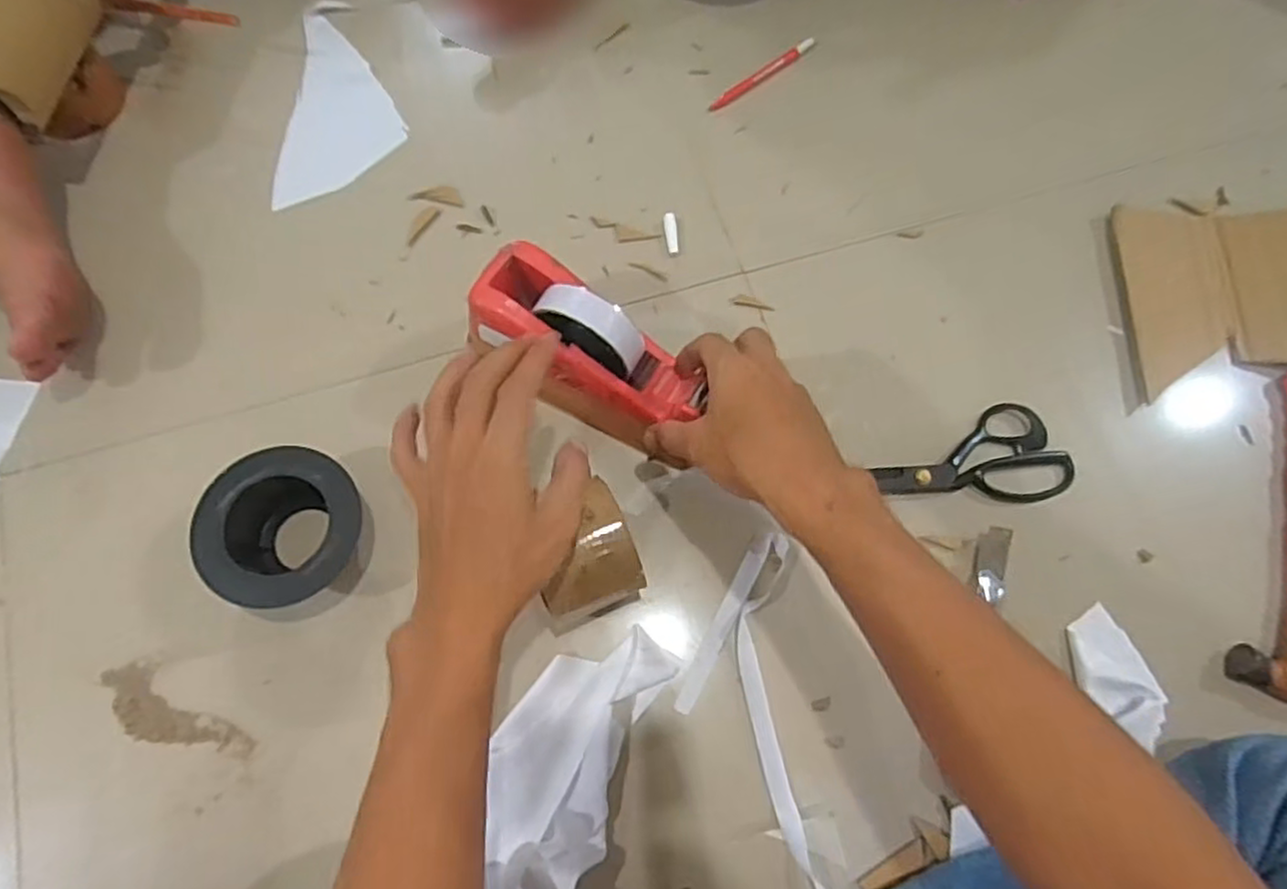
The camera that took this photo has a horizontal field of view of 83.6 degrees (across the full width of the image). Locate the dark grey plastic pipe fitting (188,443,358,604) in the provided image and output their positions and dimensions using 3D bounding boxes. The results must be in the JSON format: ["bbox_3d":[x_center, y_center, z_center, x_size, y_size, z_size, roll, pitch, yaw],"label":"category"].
[{"bbox_3d":[-0.246,0.061,0.503,0.103,0.056,0.096,1,70,-2],"label":"dark grey plastic pipe fitting"}]

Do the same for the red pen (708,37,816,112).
[{"bbox_3d":[0.116,-0.352,0.682,0.133,0.011,0.015,-36,75,-14],"label":"red pen"}]

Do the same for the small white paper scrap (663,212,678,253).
[{"bbox_3d":[0.023,-0.182,0.616,0.010,0.009,0.037,-6,84,-5],"label":"small white paper scrap"}]

